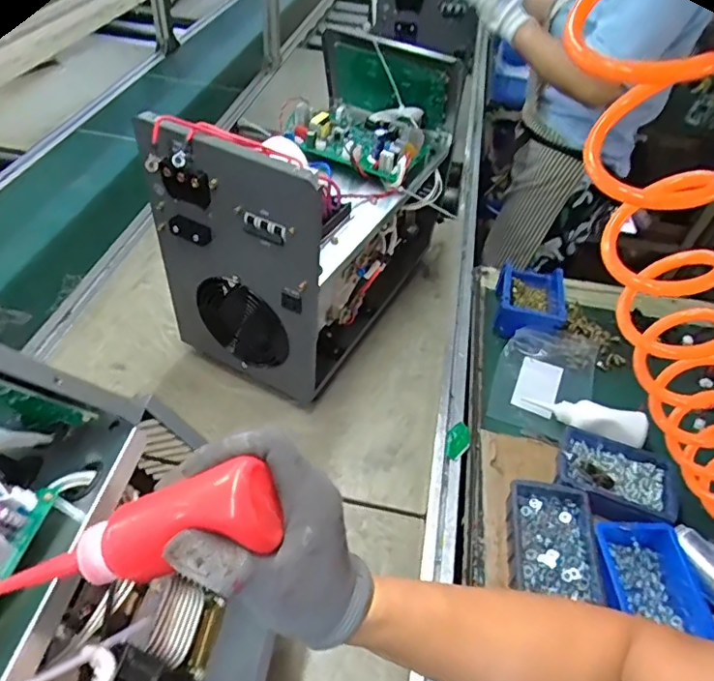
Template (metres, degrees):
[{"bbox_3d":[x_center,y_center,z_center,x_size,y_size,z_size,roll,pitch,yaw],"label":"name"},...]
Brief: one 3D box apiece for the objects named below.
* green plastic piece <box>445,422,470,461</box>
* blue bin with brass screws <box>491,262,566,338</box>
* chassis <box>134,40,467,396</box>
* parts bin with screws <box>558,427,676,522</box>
[{"bbox_3d":[0.146,0.144,0.781,0.032,0.011,0.061,12,47,5],"label":"green plastic piece"},{"bbox_3d":[0.293,-0.064,0.931,0.105,0.083,0.165,13,47,6],"label":"blue bin with brass screws"},{"bbox_3d":[-0.050,-0.196,0.811,0.232,0.378,0.461,23,48,18],"label":"chassis"},{"bbox_3d":[0.331,0.180,0.702,0.144,0.052,0.095,15,46,11],"label":"parts bin with screws"}]

